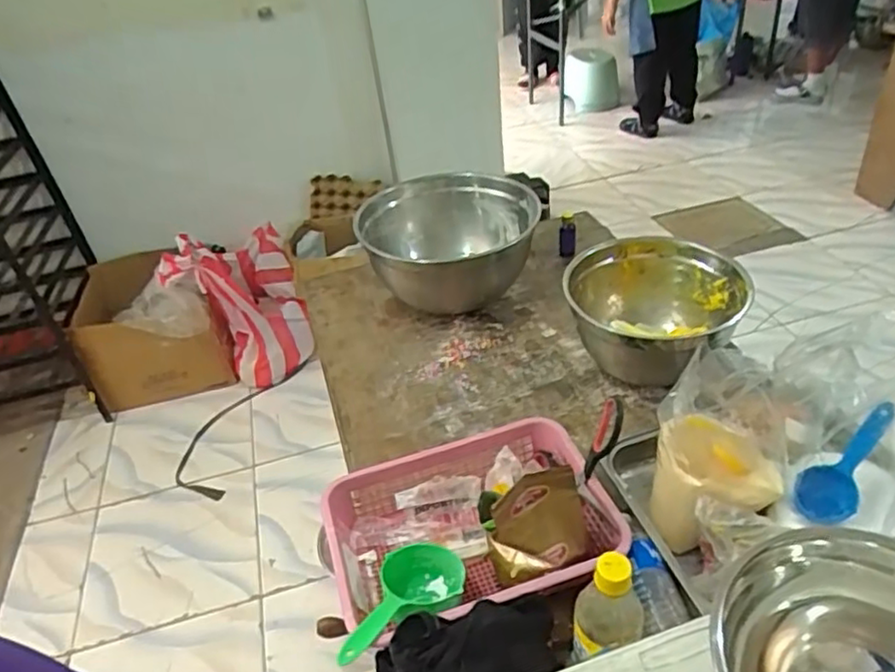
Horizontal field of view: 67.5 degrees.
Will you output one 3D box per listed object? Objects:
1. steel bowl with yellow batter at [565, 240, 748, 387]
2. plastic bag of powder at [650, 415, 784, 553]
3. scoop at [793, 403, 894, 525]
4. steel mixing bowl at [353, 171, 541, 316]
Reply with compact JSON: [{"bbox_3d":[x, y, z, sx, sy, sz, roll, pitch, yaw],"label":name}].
[{"bbox_3d":[0.295,-0.032,0.995,0.265,0.128,0.239,24,47,34],"label":"steel bowl with yellow batter"},{"bbox_3d":[0.303,0.170,0.772,0.132,0.096,0.109,-1,38,8],"label":"plastic bag of powder"},{"bbox_3d":[0.433,0.136,0.720,0.151,0.030,0.053,-49,47,-4],"label":"scoop"},{"bbox_3d":[0.008,-0.148,1.204,0.296,0.169,0.287,-5,38,4],"label":"steel mixing bowl"}]

